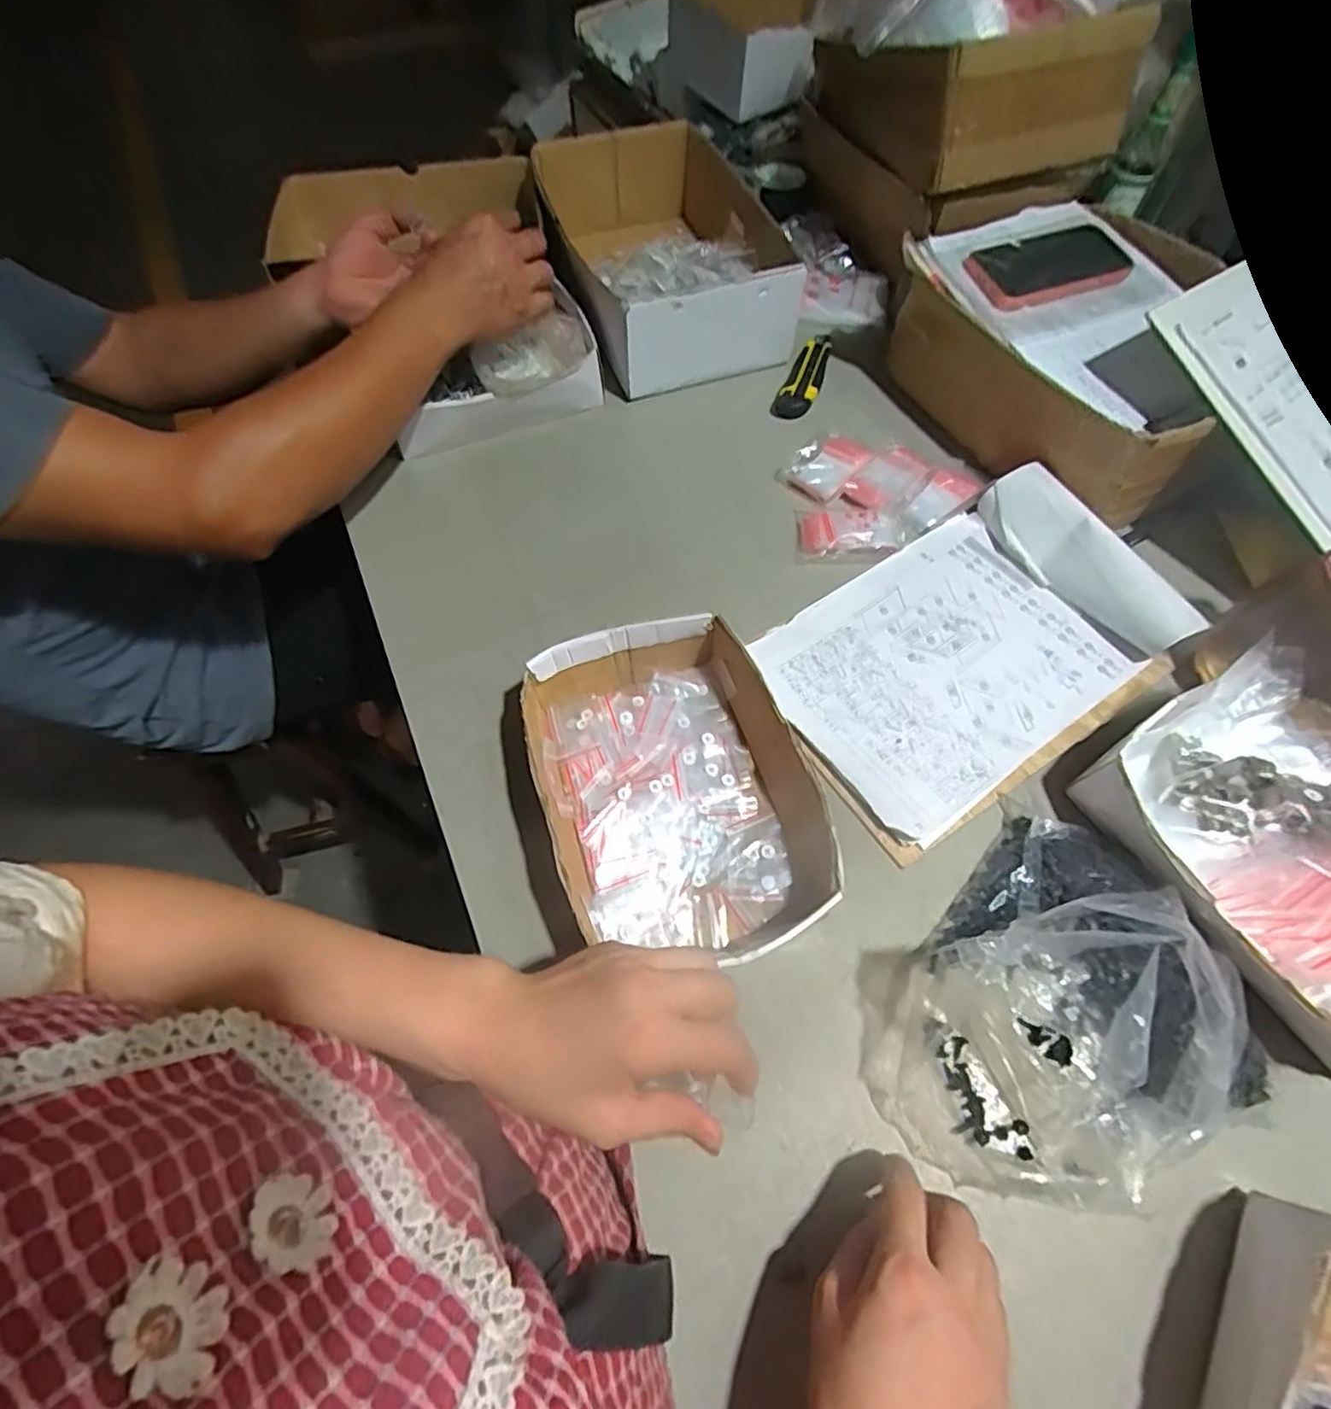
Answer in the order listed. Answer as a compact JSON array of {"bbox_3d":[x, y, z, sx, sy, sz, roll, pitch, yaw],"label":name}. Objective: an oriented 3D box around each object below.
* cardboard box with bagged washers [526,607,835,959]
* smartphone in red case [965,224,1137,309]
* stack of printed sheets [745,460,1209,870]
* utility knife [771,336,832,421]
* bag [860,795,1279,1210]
[{"bbox_3d":[0.006,0.062,0.483,0.185,0.069,0.247,-17,63,-7],"label":"cardboard box with bagged washers"},{"bbox_3d":[0.381,-0.431,0.647,0.172,0.008,0.077,-21,78,-14],"label":"smartphone in red case"},{"bbox_3d":[0.254,-0.051,0.558,0.337,0.044,0.222,-32,66,-14],"label":"stack of printed sheets"},{"bbox_3d":[0.159,-0.373,0.747,0.042,0.017,0.137,19,65,12],"label":"utility knife"},{"bbox_3d":[0.238,0.170,0.383,0.231,0.133,0.204,-22,64,-9],"label":"bag"}]

